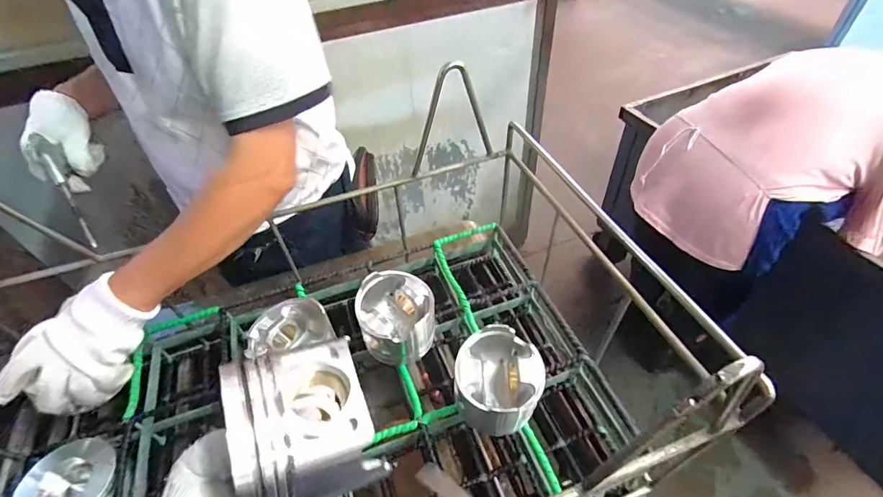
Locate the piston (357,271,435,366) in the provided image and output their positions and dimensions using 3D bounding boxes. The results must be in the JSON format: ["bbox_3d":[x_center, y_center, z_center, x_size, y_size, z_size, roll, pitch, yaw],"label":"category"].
[{"bbox_3d":[-0.068,0.104,0.620,0.107,0.095,0.112,-2,48,3],"label":"piston"}]

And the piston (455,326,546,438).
[{"bbox_3d":[0.076,0.172,0.548,0.112,0.078,0.125,4,48,9],"label":"piston"}]

